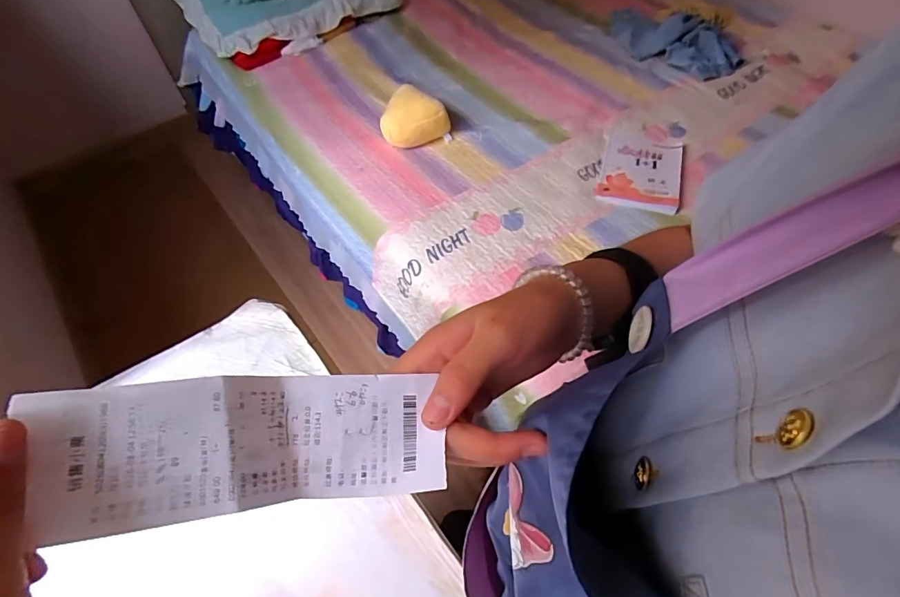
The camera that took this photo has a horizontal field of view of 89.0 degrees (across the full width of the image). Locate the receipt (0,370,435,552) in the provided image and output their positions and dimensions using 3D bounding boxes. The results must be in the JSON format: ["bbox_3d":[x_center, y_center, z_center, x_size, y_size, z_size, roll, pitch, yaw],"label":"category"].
[{"bbox_3d":[-0.083,0.063,0.201,0.152,0.034,0.056,4,50,-25],"label":"receipt"}]

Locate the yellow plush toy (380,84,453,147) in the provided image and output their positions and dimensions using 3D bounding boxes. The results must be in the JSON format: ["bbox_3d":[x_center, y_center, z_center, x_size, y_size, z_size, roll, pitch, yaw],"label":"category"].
[{"bbox_3d":[-0.103,-0.517,1.313,0.204,0.113,0.135,-16,55,-13],"label":"yellow plush toy"}]

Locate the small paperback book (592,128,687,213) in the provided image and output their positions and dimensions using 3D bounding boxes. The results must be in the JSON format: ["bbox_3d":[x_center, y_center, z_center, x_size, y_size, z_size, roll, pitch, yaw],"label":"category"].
[{"bbox_3d":[0.530,-0.365,1.274,0.215,0.026,0.321,18,55,12],"label":"small paperback book"}]

